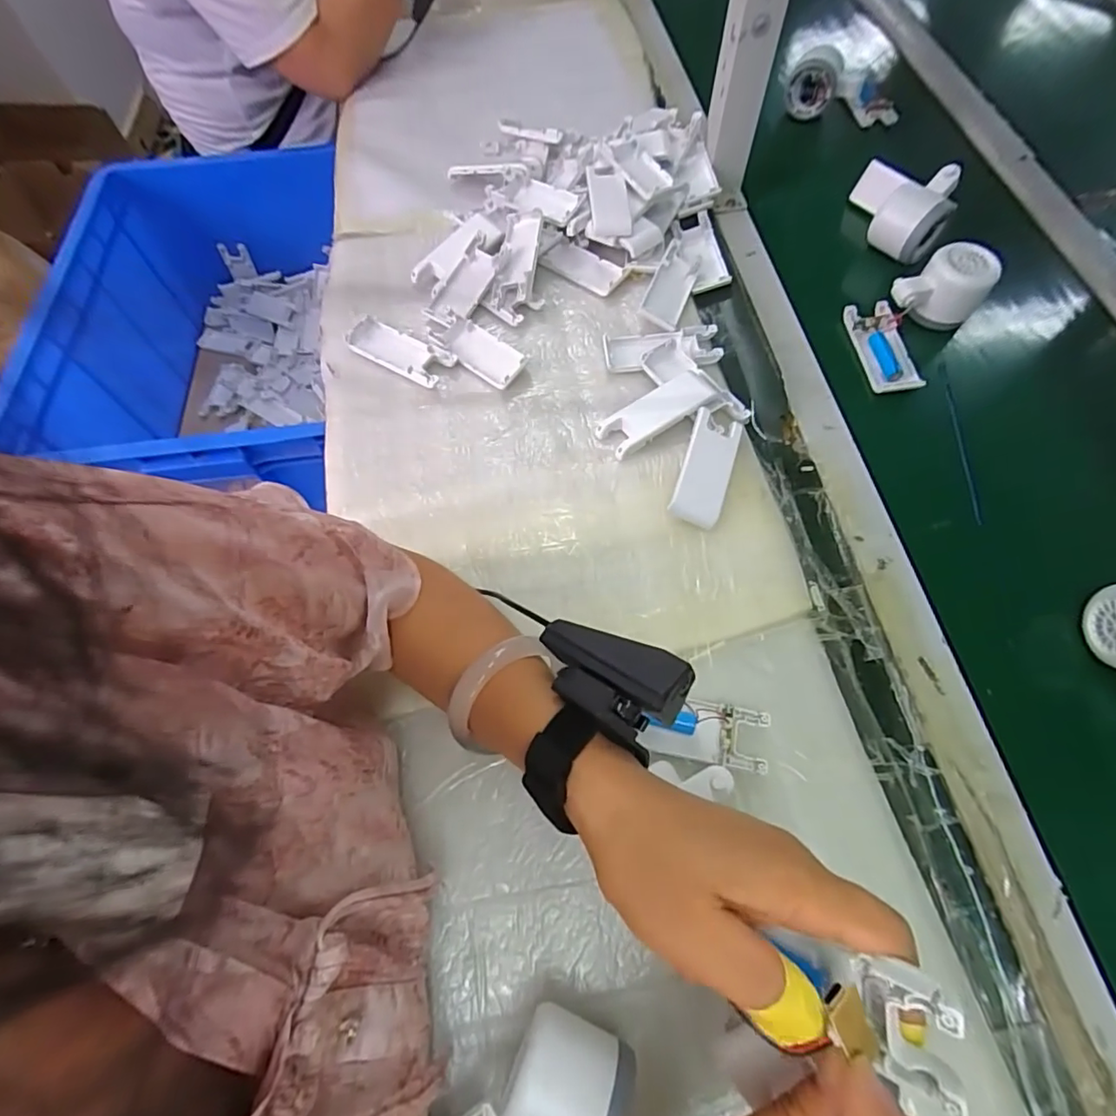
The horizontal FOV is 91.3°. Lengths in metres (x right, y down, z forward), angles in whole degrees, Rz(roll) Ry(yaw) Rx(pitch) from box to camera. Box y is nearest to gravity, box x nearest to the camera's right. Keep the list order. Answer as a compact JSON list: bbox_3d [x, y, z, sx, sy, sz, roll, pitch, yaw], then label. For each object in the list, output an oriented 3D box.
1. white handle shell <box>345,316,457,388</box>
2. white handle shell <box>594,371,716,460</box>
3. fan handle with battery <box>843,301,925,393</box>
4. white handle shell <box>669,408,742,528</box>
[{"bbox_3d":[-0.152,-0.195,0.513,0.110,0.010,0.043,29,70,14],"label":"white handle shell"},{"bbox_3d":[0.083,-0.123,0.465,0.099,0.019,0.039,-29,68,-11],"label":"white handle shell"},{"bbox_3d":[0.303,-0.197,0.505,0.047,0.014,0.094,-3,65,0],"label":"fan handle with battery"},{"bbox_3d":[0.120,-0.071,0.438,0.040,0.014,0.099,17,67,9],"label":"white handle shell"}]

